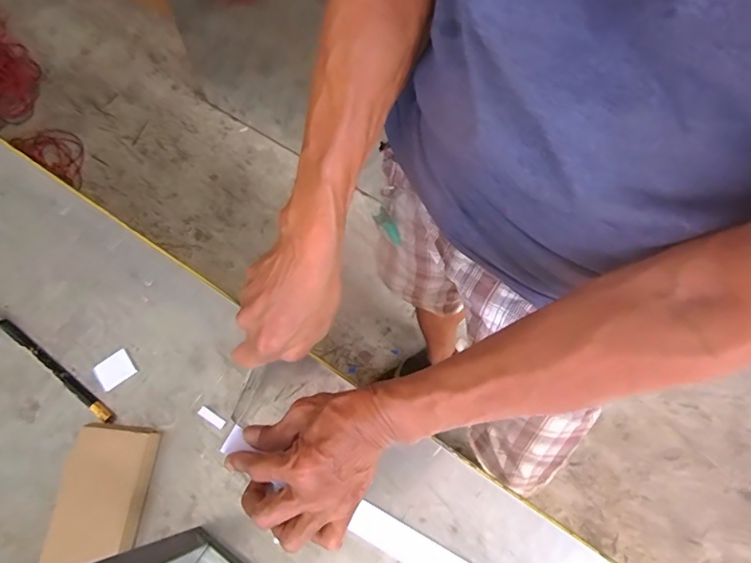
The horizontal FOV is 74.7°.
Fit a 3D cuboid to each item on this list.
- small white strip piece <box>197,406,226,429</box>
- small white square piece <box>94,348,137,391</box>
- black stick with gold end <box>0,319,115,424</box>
[{"bbox_3d":[-0.147,0.120,0.438,0.026,0.004,0.009,31,69,10],"label":"small white strip piece"},{"bbox_3d":[-0.239,0.080,0.450,0.032,0.004,0.026,-33,72,-15],"label":"small white square piece"},{"bbox_3d":[-0.288,0.079,0.443,0.145,0.009,0.010,36,70,12],"label":"black stick with gold end"}]

